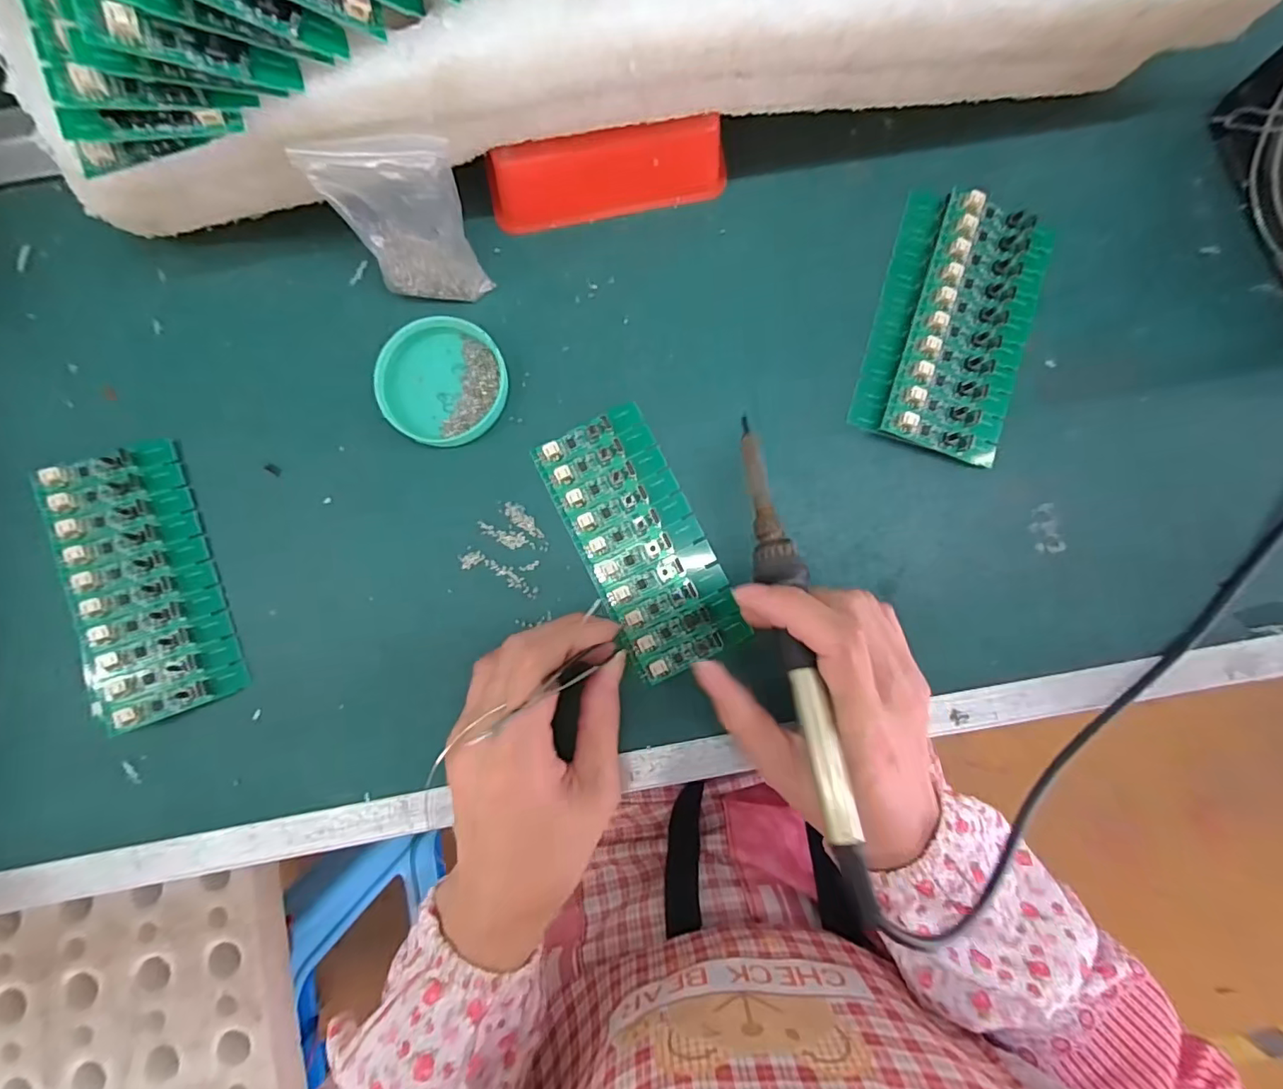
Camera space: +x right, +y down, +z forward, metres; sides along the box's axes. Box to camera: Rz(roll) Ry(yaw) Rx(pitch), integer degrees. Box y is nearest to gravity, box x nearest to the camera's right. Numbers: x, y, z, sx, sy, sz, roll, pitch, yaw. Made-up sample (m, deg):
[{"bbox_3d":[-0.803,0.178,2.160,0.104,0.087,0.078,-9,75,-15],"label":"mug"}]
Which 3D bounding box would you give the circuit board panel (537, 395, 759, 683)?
[{"bbox_3d":[0.000,-0.002,0.285,0.062,0.007,0.135,-26,85,-1],"label":"circuit board panel"}]

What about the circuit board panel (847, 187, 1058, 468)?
[{"bbox_3d":[0.167,-0.117,0.287,0.078,0.014,0.138,16,86,2],"label":"circuit board panel"}]

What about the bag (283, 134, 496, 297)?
[{"bbox_3d":[-0.114,-0.155,0.264,0.063,0.080,0.020,3,68,3],"label":"bag"}]

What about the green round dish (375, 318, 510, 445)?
[{"bbox_3d":[-0.105,-0.086,0.288,0.064,0.015,0.065,0,86,1],"label":"green round dish"}]

